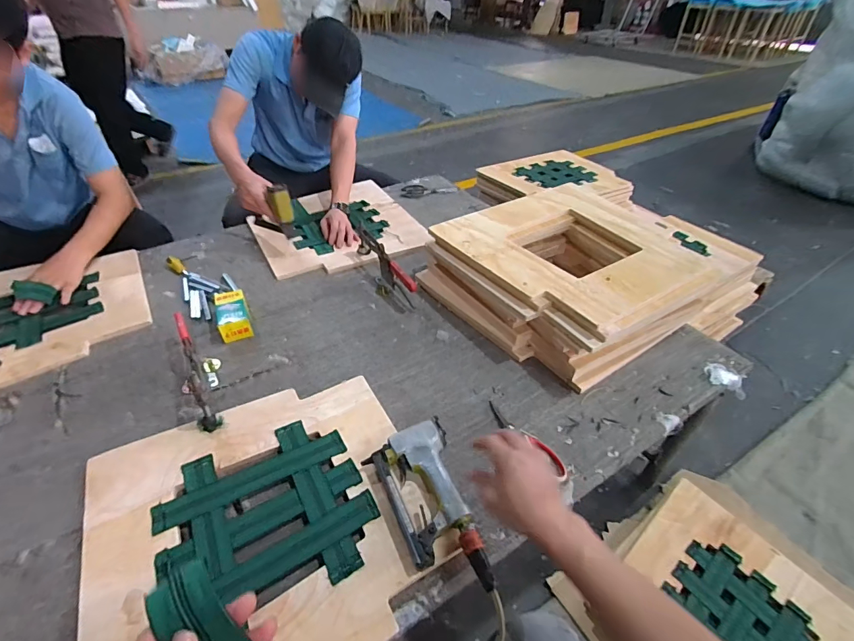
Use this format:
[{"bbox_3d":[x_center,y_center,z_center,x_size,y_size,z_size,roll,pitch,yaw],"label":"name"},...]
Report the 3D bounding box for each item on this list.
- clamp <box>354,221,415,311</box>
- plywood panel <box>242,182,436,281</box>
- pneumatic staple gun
[{"bbox_3d":[-0.110,-0.141,1.055,0.024,0.110,0.291,-23,46,-24],"label":"clamp"},{"bbox_3d":[-0.290,-0.300,1.282,0.464,0.025,0.469,-22,49,-22],"label":"plywood panel"},{"bbox_3d":[0.004,0.273,0.600,0.130,0.050,0.251,-15,42,-17],"label":"pneumatic staple gun"}]

